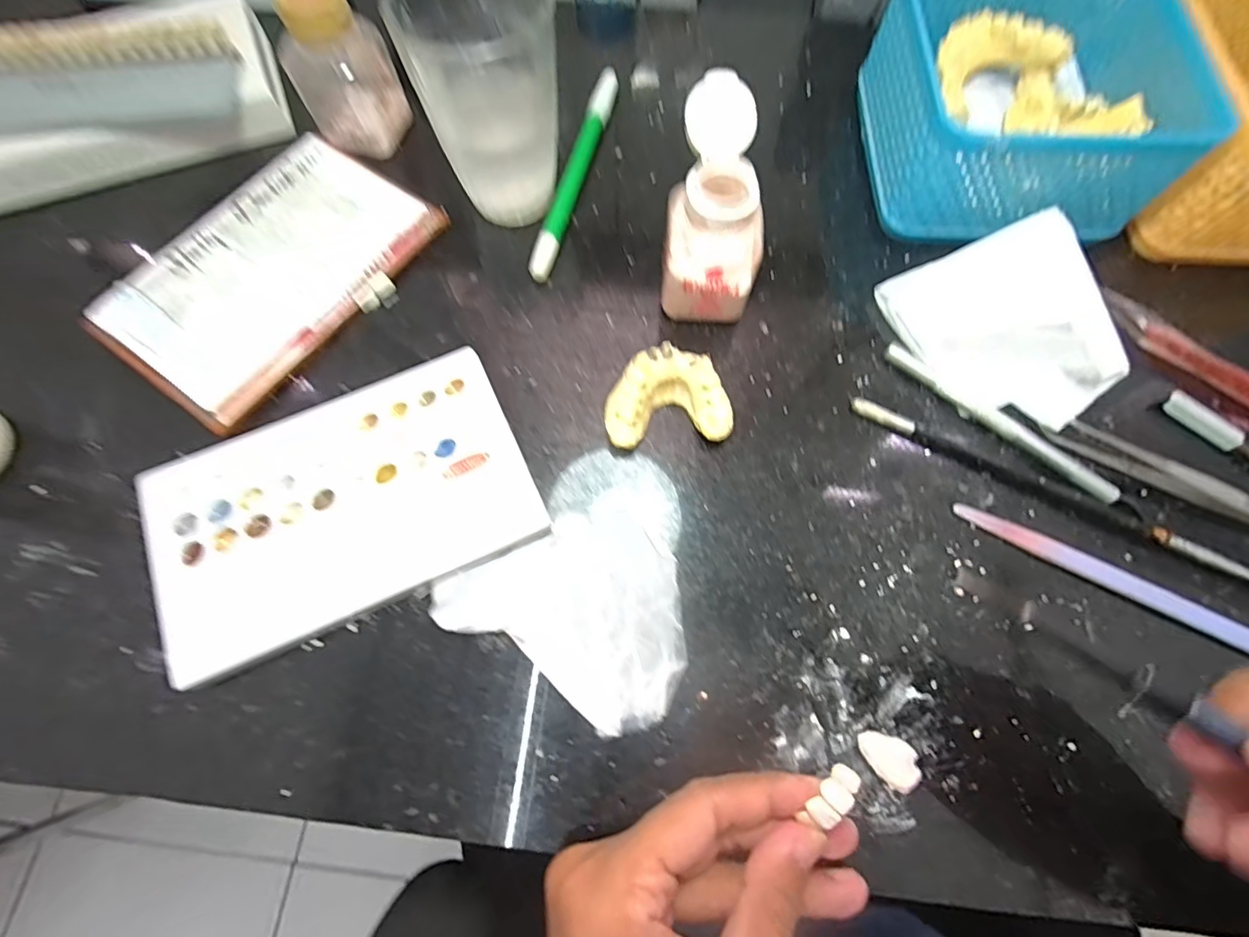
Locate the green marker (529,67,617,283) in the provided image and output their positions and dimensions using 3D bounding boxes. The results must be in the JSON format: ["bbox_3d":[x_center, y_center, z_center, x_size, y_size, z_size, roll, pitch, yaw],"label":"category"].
[{"bbox_3d":[-0.026,-0.164,0.296,0.011,0.010,0.144,14,72,4],"label":"green marker"}]

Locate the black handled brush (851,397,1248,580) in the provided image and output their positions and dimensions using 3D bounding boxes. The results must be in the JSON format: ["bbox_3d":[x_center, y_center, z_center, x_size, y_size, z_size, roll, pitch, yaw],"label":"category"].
[{"bbox_3d":[0.194,0.011,0.239,0.190,0.008,0.009,27,74,8],"label":"black handled brush"}]

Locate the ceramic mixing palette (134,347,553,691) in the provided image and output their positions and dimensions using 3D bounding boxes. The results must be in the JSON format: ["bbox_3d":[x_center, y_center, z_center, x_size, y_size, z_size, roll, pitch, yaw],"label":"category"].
[{"bbox_3d":[-0.121,0.014,0.233,0.152,0.012,0.097,-23,74,-8],"label":"ceramic mixing palette"}]

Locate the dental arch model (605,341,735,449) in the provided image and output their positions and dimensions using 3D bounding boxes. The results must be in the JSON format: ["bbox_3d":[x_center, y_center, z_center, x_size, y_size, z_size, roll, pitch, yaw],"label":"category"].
[{"bbox_3d":[0.020,-0.031,0.244,0.055,0.025,0.039,-4,72,-2],"label":"dental arch model"}]

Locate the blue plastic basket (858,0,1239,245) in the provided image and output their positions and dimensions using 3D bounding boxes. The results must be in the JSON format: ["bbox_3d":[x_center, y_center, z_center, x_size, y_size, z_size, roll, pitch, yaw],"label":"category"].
[{"bbox_3d":[0.205,-0.192,0.279,0.135,0.066,0.132,0,72,-1],"label":"blue plastic basket"}]

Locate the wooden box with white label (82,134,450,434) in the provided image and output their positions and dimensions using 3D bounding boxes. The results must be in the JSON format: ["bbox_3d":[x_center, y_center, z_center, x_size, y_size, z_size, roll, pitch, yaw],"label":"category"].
[{"bbox_3d":[-0.175,-0.099,0.268,0.092,0.016,0.149,35,75,10],"label":"wooden box with white label"}]

